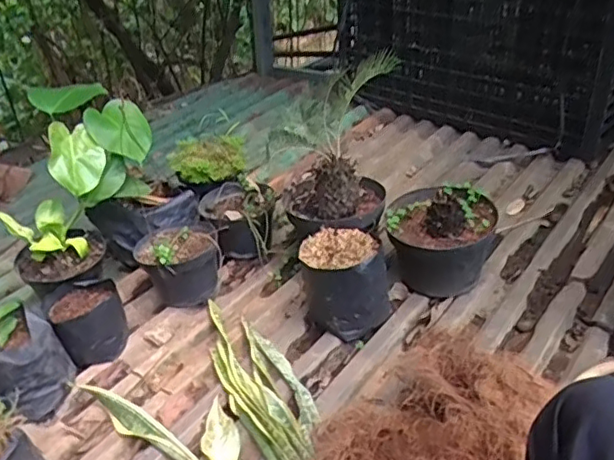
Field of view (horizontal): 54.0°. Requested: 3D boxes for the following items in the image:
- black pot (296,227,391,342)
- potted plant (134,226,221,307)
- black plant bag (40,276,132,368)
[{"bbox_3d":[0.075,0.108,1.165,0.168,0.171,0.136,1,33,4],"label":"black pot"},{"bbox_3d":[-0.275,0.074,1.285,0.149,0.145,0.168,-22,38,-29],"label":"potted plant"},{"bbox_3d":[-0.421,0.178,1.159,0.131,0.115,0.131,-19,37,-25],"label":"black plant bag"}]

